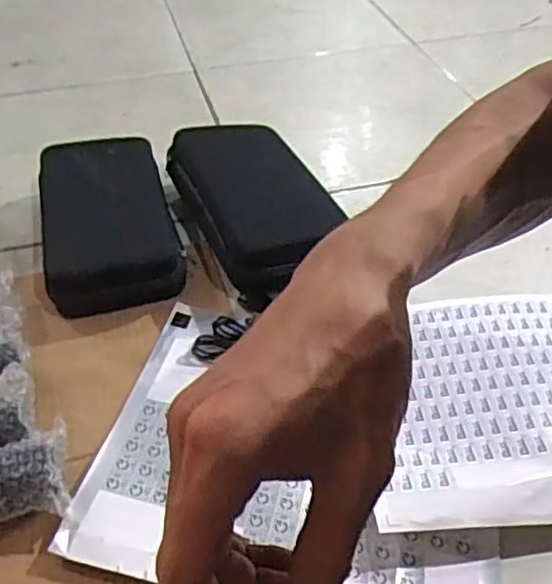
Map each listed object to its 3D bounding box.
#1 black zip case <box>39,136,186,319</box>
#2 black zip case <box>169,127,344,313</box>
[{"bbox_3d":[-0.190,-0.088,0.754,0.136,0.075,0.243,-11,44,-12],"label":"black zip case"},{"bbox_3d":[-0.022,-0.103,0.772,0.141,0.070,0.253,-18,46,-18],"label":"black zip case"}]

